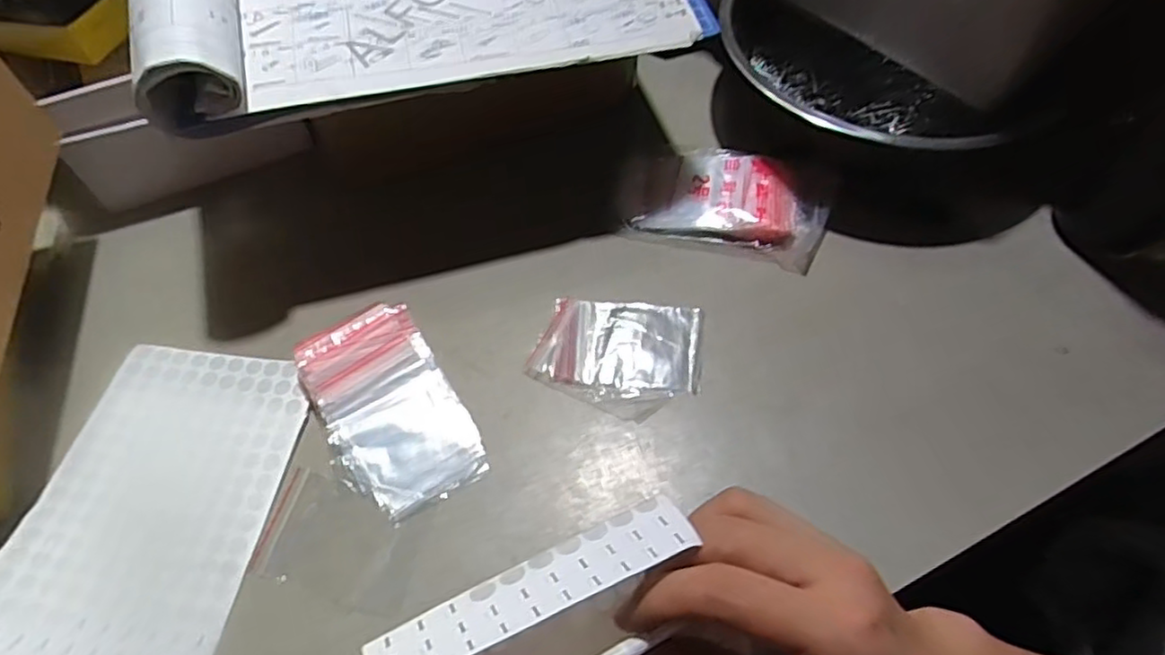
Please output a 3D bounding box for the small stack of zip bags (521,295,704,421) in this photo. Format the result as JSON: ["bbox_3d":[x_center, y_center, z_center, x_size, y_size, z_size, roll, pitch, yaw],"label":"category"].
[{"bbox_3d":[0.021,0.017,0.412,0.100,0.007,0.080,7,58,6],"label":"small stack of zip bags"}]

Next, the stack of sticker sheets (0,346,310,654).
[{"bbox_3d":[-0.239,0.122,0.344,0.123,0.016,0.251,10,54,0],"label":"stack of sticker sheets"}]

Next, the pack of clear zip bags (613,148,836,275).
[{"bbox_3d":[0.101,-0.095,0.478,0.143,0.018,0.099,17,60,12],"label":"pack of clear zip bags"}]

